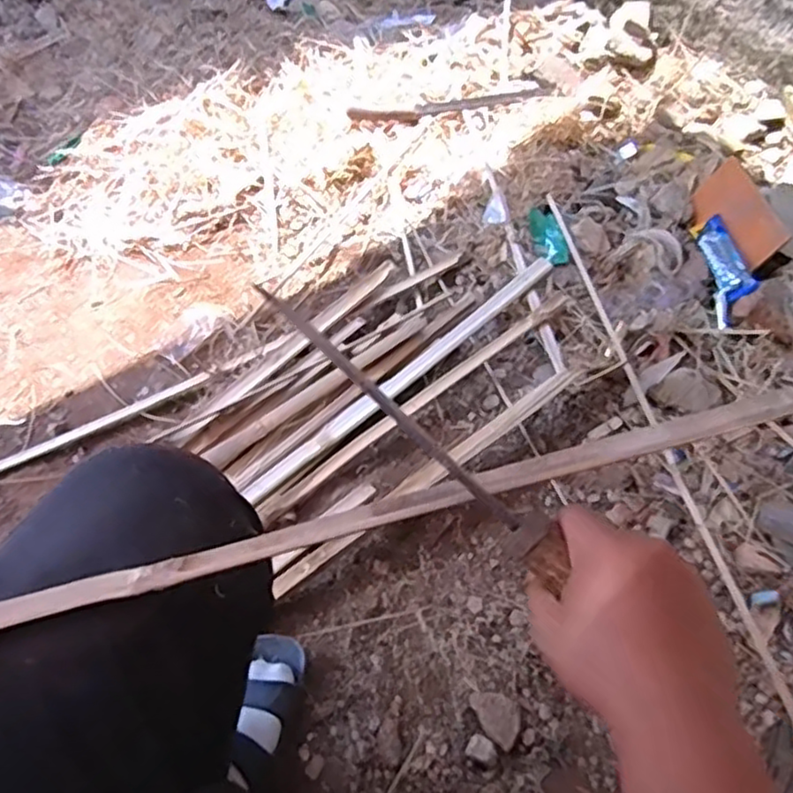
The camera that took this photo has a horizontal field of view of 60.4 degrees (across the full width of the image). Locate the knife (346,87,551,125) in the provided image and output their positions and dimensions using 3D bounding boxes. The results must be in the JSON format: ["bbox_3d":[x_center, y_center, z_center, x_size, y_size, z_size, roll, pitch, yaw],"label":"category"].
[{"bbox_3d":[0.099,-0.553,1.304,0.373,0.024,0.052,-4,57,0],"label":"knife"}]

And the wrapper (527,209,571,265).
[{"bbox_3d":[0.246,-0.261,1.116,0.049,0.016,0.112,-9,57,-3],"label":"wrapper"}]

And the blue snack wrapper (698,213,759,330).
[{"bbox_3d":[0.498,-0.194,1.025,0.054,0.030,0.199,1,57,3],"label":"blue snack wrapper"}]

